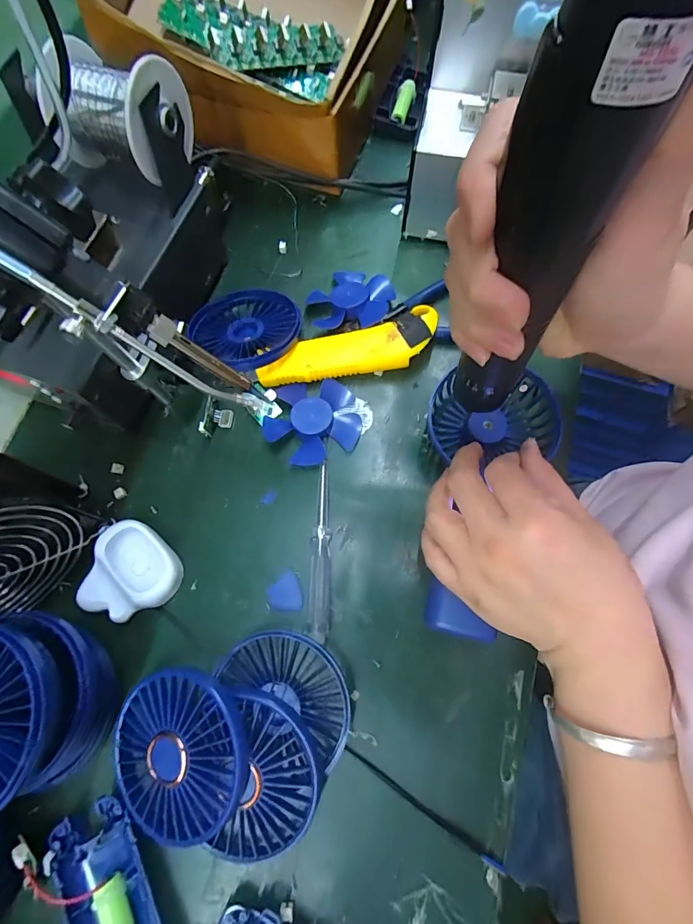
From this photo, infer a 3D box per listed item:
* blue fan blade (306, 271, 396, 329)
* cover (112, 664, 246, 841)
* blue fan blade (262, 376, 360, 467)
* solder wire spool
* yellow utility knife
[{"bbox_3d":[0.004,-0.135,0.344,0.067,0.020,0.056,-4,71,1],"label":"blue fan blade"},{"bbox_3d":[-0.095,0.162,0.233,0.080,0.016,0.084,15,85,20],"label":"cover"},{"bbox_3d":[-0.026,-0.031,0.311,0.068,0.014,0.068,-1,71,2],"label":"blue fan blade"},{"bbox_3d":[-0.147,-0.224,0.262,0.080,0.050,0.055,20,73,9],"label":"solder wire spool"},{"bbox_3d":[0.002,-0.081,0.322,0.136,0.027,0.040,-17,71,-4],"label":"yellow utility knife"}]

